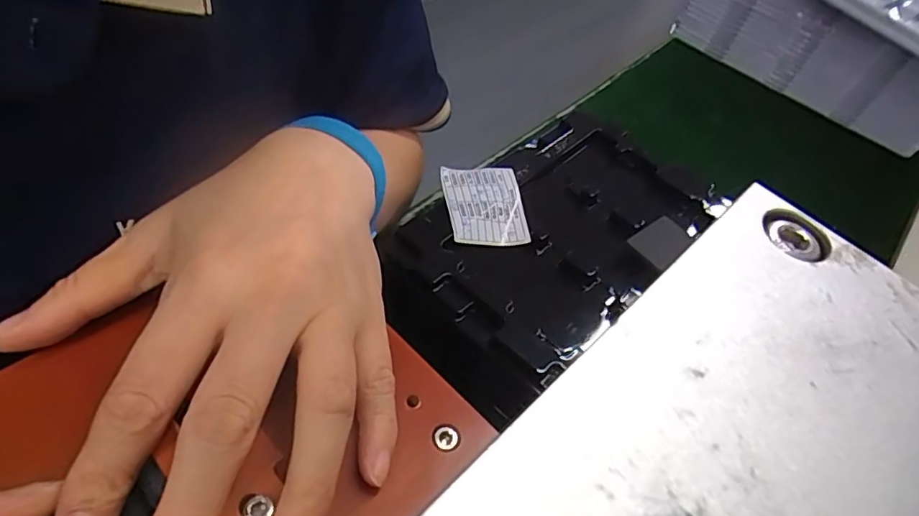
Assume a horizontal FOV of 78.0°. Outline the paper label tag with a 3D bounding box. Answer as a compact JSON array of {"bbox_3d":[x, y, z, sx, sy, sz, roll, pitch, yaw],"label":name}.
[{"bbox_3d":[0.016,-0.033,0.352,0.048,0.004,0.060,-2,57,-18],"label":"paper label tag"}]

